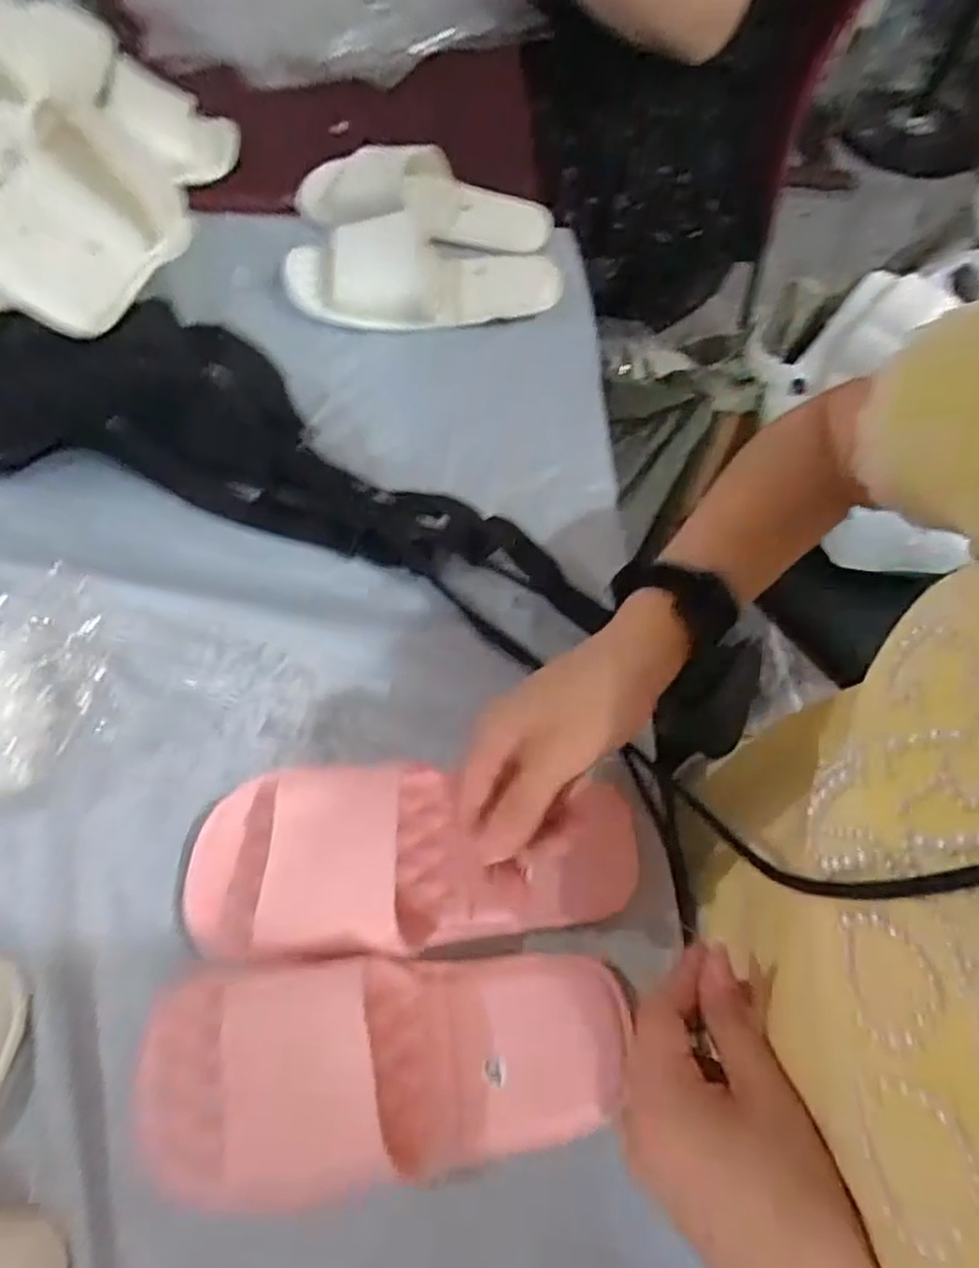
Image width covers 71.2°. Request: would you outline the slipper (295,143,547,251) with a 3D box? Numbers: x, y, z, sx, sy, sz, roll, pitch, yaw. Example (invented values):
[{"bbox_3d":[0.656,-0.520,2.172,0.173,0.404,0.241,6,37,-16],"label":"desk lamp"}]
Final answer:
[{"bbox_3d":[-0.059,-0.414,0.647,0.239,0.045,0.090,5,62,-2],"label":"slipper"}]

